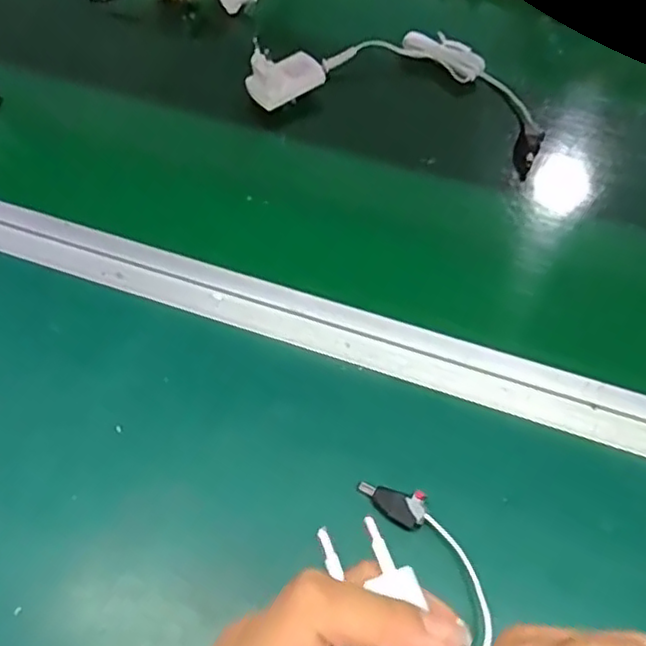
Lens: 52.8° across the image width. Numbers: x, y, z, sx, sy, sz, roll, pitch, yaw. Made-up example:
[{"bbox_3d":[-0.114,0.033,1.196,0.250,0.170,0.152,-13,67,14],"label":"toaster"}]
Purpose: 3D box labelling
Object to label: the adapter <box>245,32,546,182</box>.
[{"bbox_3d":[0.061,-0.203,0.543,0.243,0.056,0.122,12,63,14],"label":"adapter"}]

